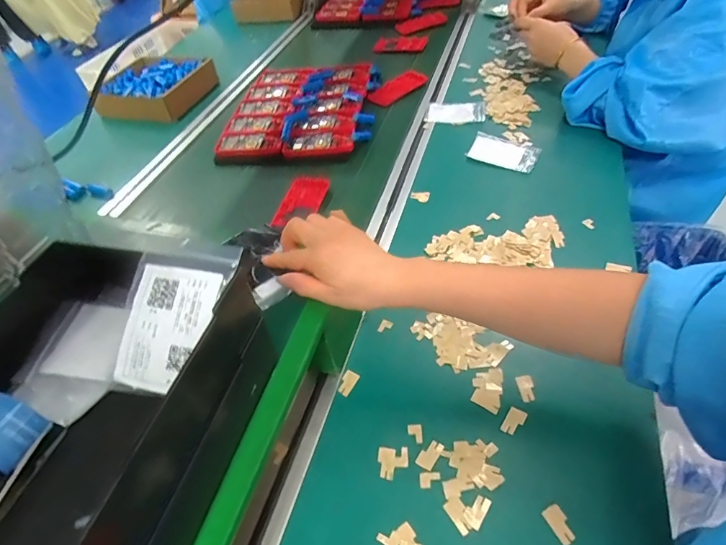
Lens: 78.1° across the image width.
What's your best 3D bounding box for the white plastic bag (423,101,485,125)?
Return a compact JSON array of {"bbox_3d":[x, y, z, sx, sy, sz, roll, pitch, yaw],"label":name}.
[{"bbox_3d":[0.170,-0.294,0.823,0.105,0.011,0.069,5,48,13],"label":"white plastic bag"}]

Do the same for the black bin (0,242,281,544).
[{"bbox_3d":[-0.181,0.112,0.297,0.160,0.138,0.245,6,48,14],"label":"black bin"}]

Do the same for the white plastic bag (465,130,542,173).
[{"bbox_3d":[0.229,-0.197,0.724,0.108,0.009,0.070,25,55,28],"label":"white plastic bag"}]

